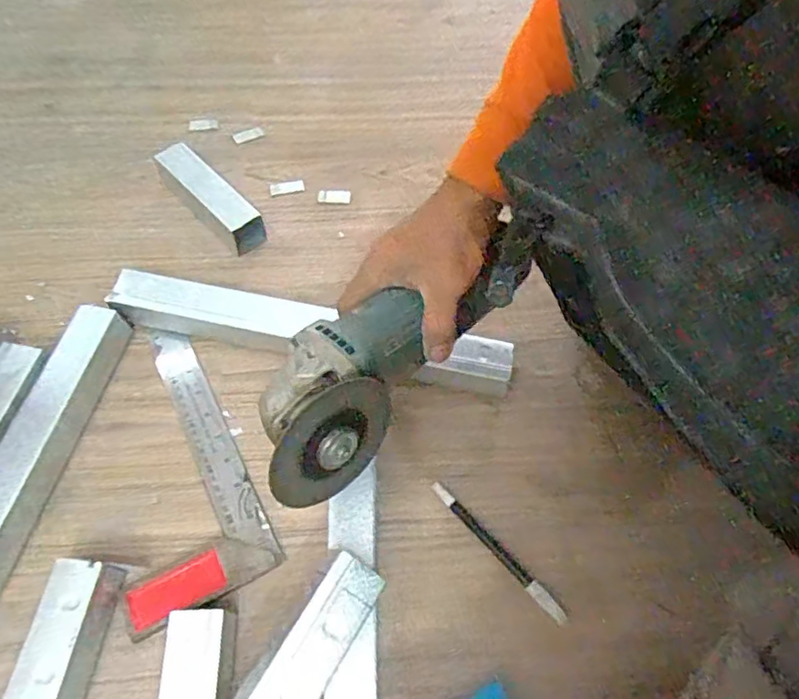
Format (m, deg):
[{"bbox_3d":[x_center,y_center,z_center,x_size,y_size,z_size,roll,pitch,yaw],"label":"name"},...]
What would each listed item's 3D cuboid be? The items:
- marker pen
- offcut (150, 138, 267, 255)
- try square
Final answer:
[{"bbox_3d":[0.079,0.162,0.487,0.012,0.009,0.141,-37,68,-20],"label":"marker pen"},{"bbox_3d":[-0.204,-0.168,0.645,0.041,0.047,0.144,-40,69,-21],"label":"offcut"},{"bbox_3d":[-0.204,0.098,0.518,0.121,0.011,0.249,-25,64,-15],"label":"try square"}]

